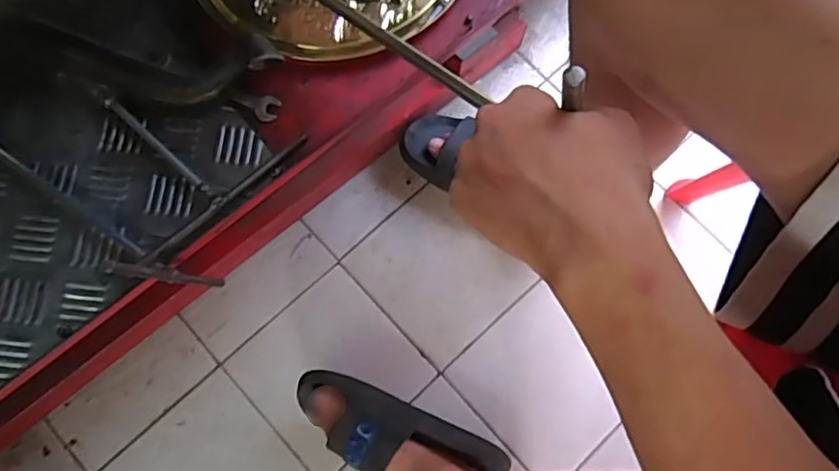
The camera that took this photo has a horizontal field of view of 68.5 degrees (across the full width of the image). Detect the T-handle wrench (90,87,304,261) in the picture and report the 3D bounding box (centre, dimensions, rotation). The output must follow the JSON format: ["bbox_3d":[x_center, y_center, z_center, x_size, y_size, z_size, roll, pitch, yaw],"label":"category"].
[{"bbox_3d":[-0.199,-0.082,0.502,0.150,0.023,0.157,-41,80,-11],"label":"T-handle wrench"}]

